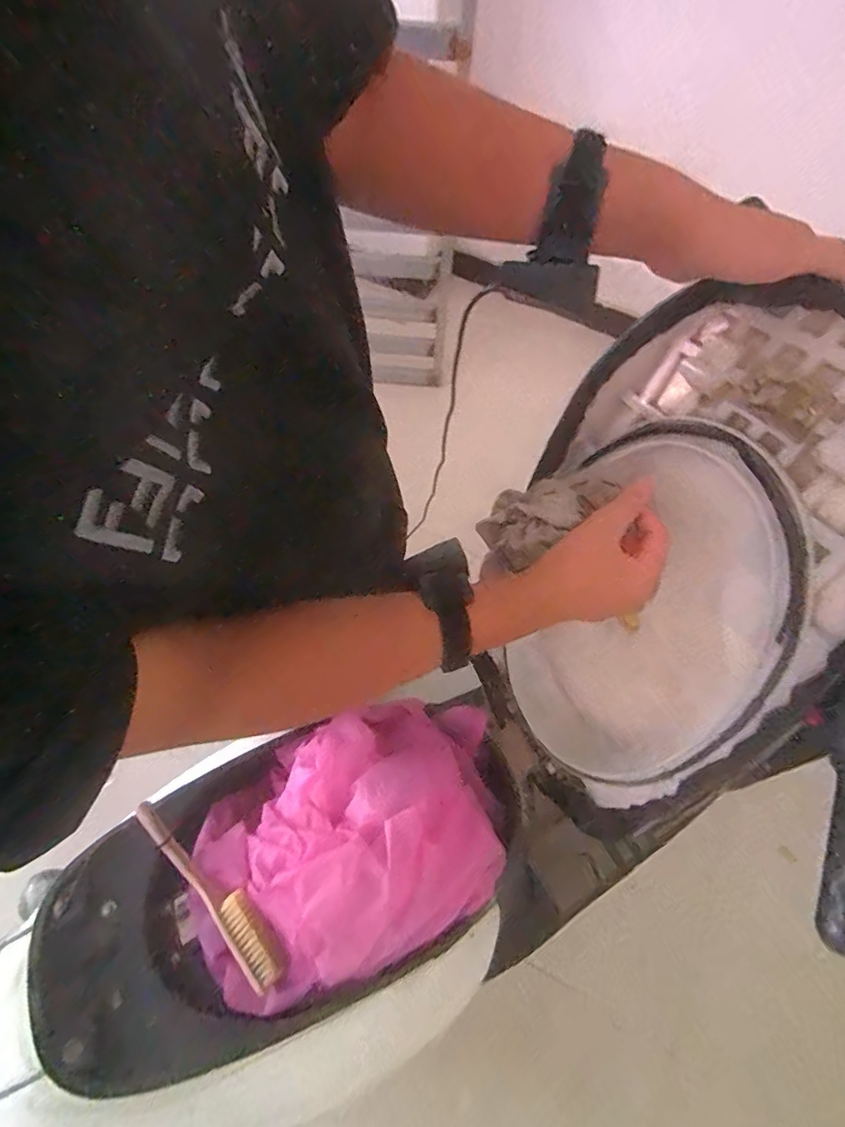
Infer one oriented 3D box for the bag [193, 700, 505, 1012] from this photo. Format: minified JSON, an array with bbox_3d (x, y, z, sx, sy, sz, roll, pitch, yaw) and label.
[{"bbox_3d":[-0.072,0.304,0.589,0.373,0.131,0.241,-20,70,-9],"label":"bag"}]

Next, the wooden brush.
[{"bbox_3d":[-0.212,0.345,0.534,0.043,0.031,0.197,-42,75,-16],"label":"wooden brush"}]

